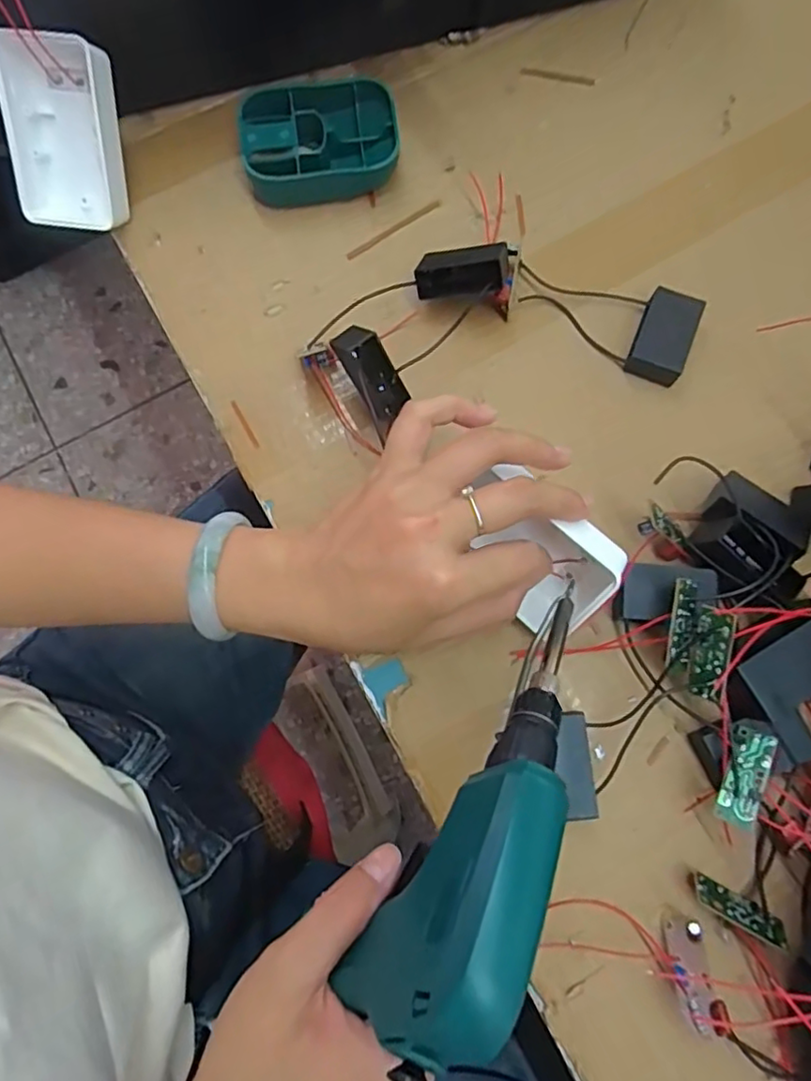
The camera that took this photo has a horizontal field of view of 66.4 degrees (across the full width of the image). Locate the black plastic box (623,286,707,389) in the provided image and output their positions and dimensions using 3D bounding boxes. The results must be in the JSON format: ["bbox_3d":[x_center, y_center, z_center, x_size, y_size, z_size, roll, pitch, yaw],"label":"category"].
[{"bbox_3d":[0.146,-0.115,0.353,0.031,0.018,0.050,21,77,4],"label":"black plastic box"}]

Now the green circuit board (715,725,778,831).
[{"bbox_3d":[0.154,0.107,0.281,0.017,0.004,0.045,17,61,26],"label":"green circuit board"}]

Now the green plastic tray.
[{"bbox_3d":[-0.052,-0.241,0.378,0.091,0.027,0.067,-8,76,-3],"label":"green plastic tray"}]

